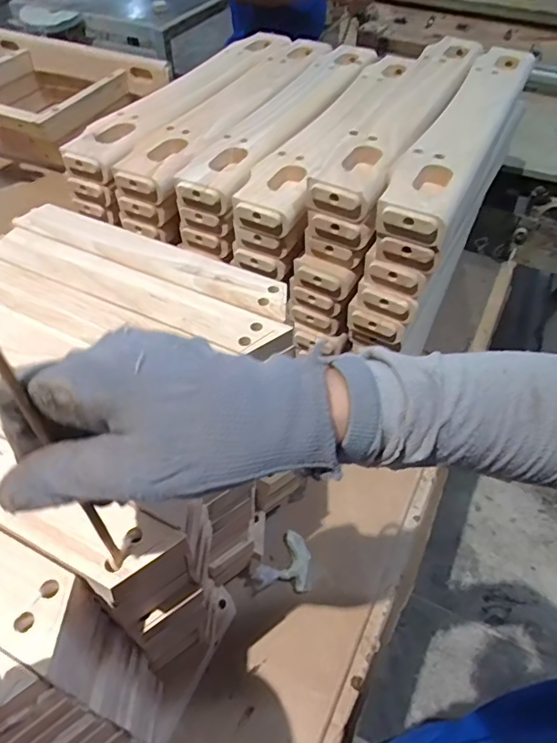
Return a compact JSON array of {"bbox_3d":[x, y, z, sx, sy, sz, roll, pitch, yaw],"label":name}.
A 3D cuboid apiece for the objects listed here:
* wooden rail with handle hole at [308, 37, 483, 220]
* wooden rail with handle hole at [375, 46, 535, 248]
[{"bbox_3d":[0.159,-0.314,0.615,0.075,0.033,0.459,21,52,16],"label":"wooden rail with handle hole"},{"bbox_3d":[0.226,-0.293,0.597,0.067,0.034,0.494,22,52,17],"label":"wooden rail with handle hole"}]

